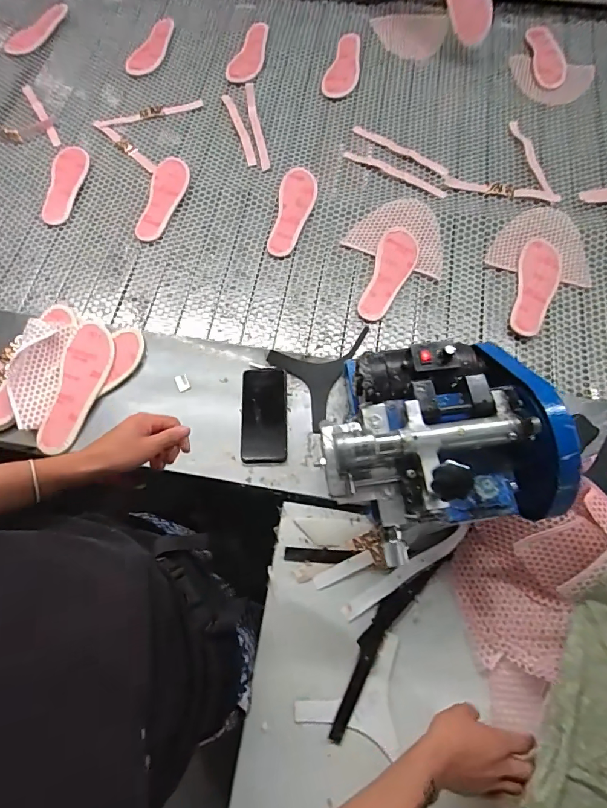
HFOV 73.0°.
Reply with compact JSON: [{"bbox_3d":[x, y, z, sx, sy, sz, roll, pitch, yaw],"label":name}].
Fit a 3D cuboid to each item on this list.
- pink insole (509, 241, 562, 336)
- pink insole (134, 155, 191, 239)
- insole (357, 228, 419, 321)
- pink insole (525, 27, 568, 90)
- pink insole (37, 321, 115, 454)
[{"bbox_3d":[0.453,-0.231,0.812,0.081,0.016,0.220,25,72,11],"label":"pink insole"},{"bbox_3d":[-0.316,-0.463,0.915,0.091,0.022,0.231,12,70,6],"label":"pink insole"},{"bbox_3d":[0.171,-0.265,0.835,0.080,0.016,0.225,22,71,10],"label":"insole"},{"bbox_3d":[0.618,-0.896,1.045,0.075,0.020,0.242,-1,72,0],"label":"pink insole"},{"bbox_3d":[-0.400,-0.032,0.723,0.078,0.006,0.236,18,77,-4],"label":"pink insole"}]

